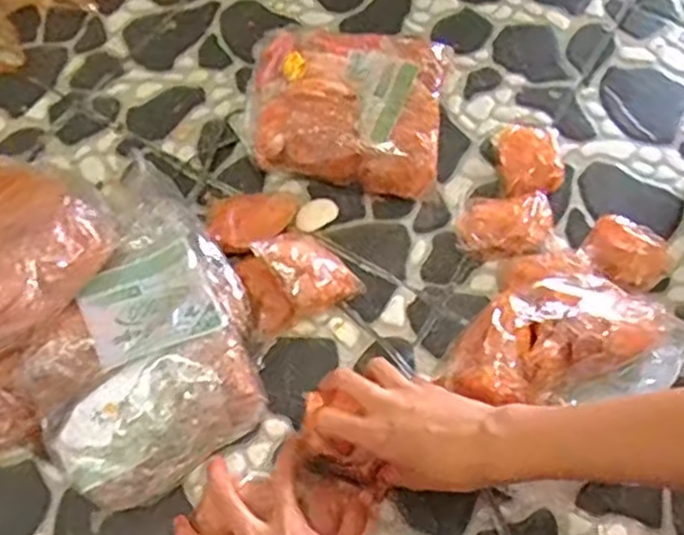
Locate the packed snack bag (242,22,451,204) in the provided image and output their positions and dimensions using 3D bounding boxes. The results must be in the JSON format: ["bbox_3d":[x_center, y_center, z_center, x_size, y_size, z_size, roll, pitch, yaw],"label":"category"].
[{"bbox_3d":[0.005,-0.146,0.650,0.172,0.053,0.139,10,62,8],"label":"packed snack bag"}]

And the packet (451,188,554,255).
[{"bbox_3d":[0.138,-0.036,0.609,0.078,0.024,0.052,-6,62,-1],"label":"packet"}]

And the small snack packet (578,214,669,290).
[{"bbox_3d":[0.233,-0.010,0.593,0.066,0.024,0.054,34,68,18],"label":"small snack packet"}]

